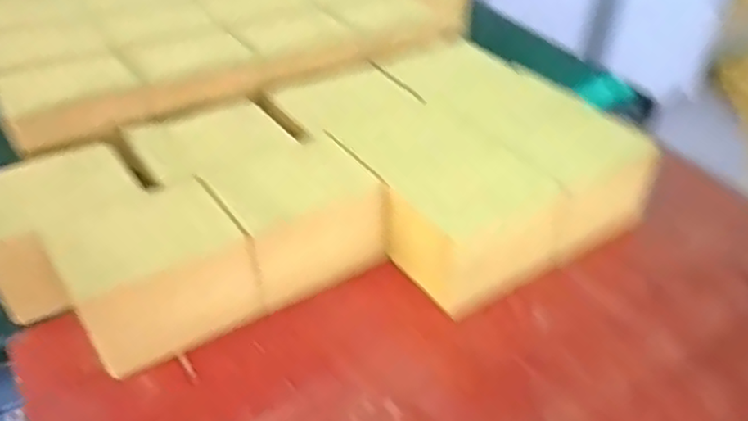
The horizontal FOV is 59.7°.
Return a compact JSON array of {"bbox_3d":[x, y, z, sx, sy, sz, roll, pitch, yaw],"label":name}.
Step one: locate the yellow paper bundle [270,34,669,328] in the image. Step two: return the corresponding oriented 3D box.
[{"bbox_3d":[0.114,-0.074,0.841,0.338,0.128,0.347,-20,44,-27],"label":"yellow paper bundle"}]

